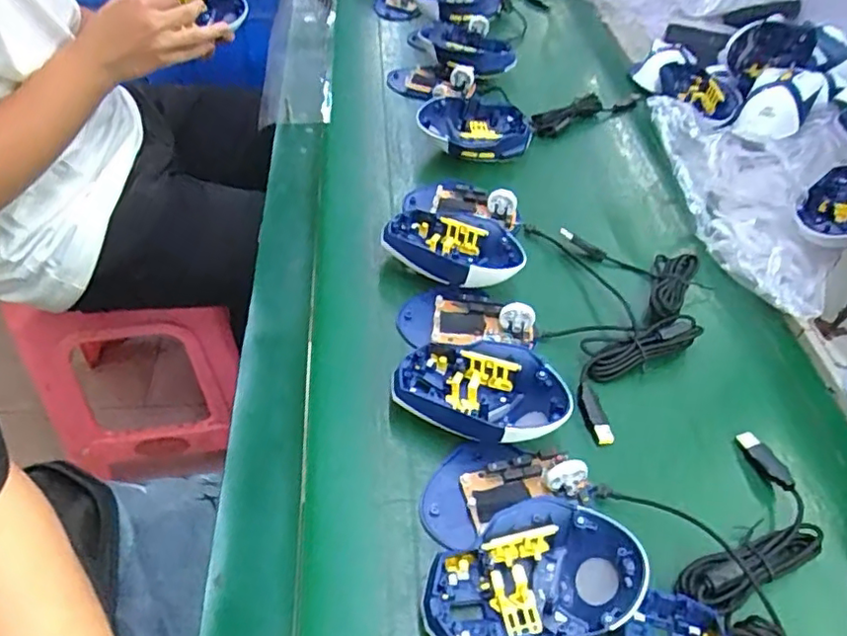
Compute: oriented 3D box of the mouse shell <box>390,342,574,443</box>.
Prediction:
[{"bbox_3d":[0.040,0.052,0.429,0.116,0.038,0.072,15,49,9],"label":"mouse shell"}]

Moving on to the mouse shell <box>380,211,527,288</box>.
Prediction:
[{"bbox_3d":[0.028,-0.059,0.524,0.116,0.041,0.075,21,50,14],"label":"mouse shell"}]

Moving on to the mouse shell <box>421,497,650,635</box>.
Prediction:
[{"bbox_3d":[0.060,0.148,0.346,0.120,0.040,0.073,-7,49,-10],"label":"mouse shell"}]

